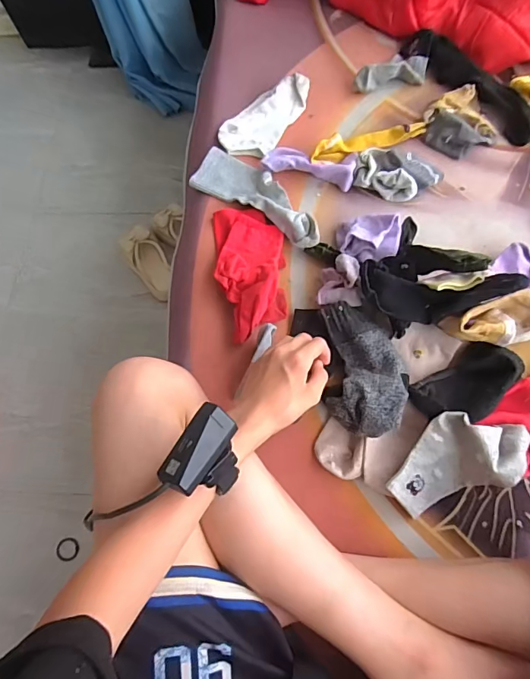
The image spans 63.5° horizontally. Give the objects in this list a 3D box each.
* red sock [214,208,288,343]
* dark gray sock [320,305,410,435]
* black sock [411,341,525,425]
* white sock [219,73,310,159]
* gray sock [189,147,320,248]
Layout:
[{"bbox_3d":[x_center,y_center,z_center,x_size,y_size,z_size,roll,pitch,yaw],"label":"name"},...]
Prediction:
[{"bbox_3d":[-0.020,-0.100,0.579,0.092,0.058,0.199,-5,71,0],"label":"red sock"},{"bbox_3d":[0.121,0.034,0.518,0.089,0.062,0.162,0,71,1],"label":"dark gray sock"},{"bbox_3d":[0.245,0.053,0.513,0.137,0.037,0.074,-34,74,-10],"label":"black sock"},{"bbox_3d":[-0.003,-0.358,0.683,0.090,0.031,0.164,28,74,10],"label":"white sock"},{"bbox_3d":[-0.005,-0.216,0.629,0.223,0.035,0.076,34,75,12],"label":"gray sock"}]

